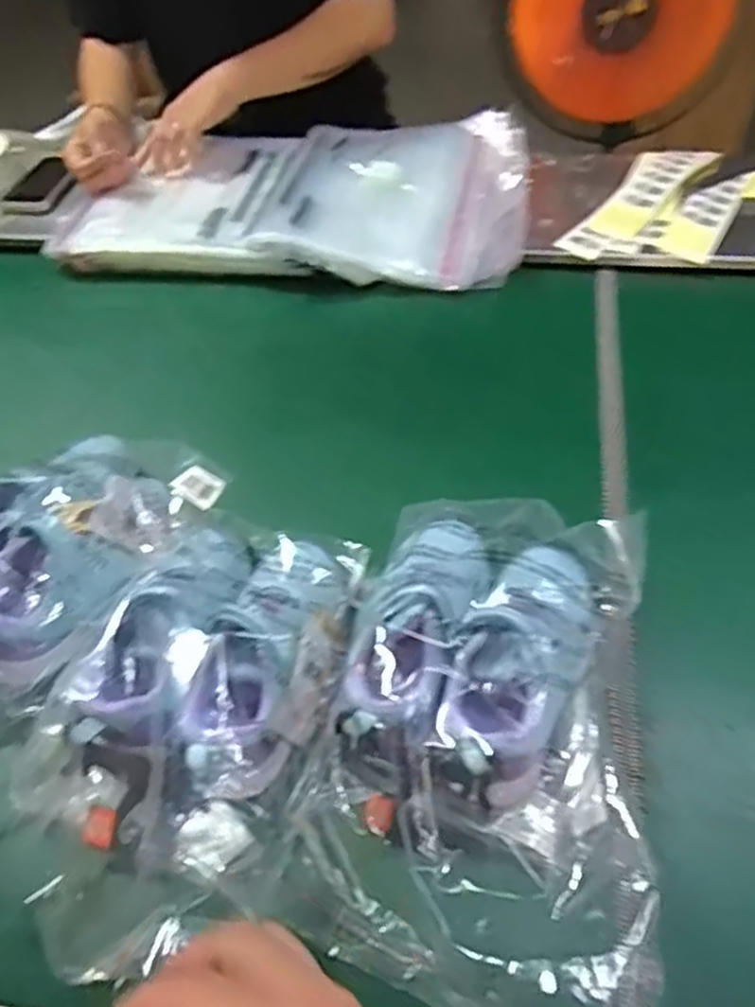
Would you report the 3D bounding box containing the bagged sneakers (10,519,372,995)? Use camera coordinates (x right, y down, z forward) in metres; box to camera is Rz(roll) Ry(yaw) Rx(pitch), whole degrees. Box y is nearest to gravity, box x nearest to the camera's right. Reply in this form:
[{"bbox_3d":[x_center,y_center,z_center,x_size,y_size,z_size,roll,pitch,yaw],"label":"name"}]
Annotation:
[{"bbox_3d":[-0.133,0.131,0.504,0.168,0.096,0.290,13,53,16],"label":"bagged sneakers"}]

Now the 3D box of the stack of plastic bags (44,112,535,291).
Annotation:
[{"bbox_3d":[-0.092,-0.380,0.944,0.557,0.061,0.273,6,51,10],"label":"stack of plastic bags"}]

